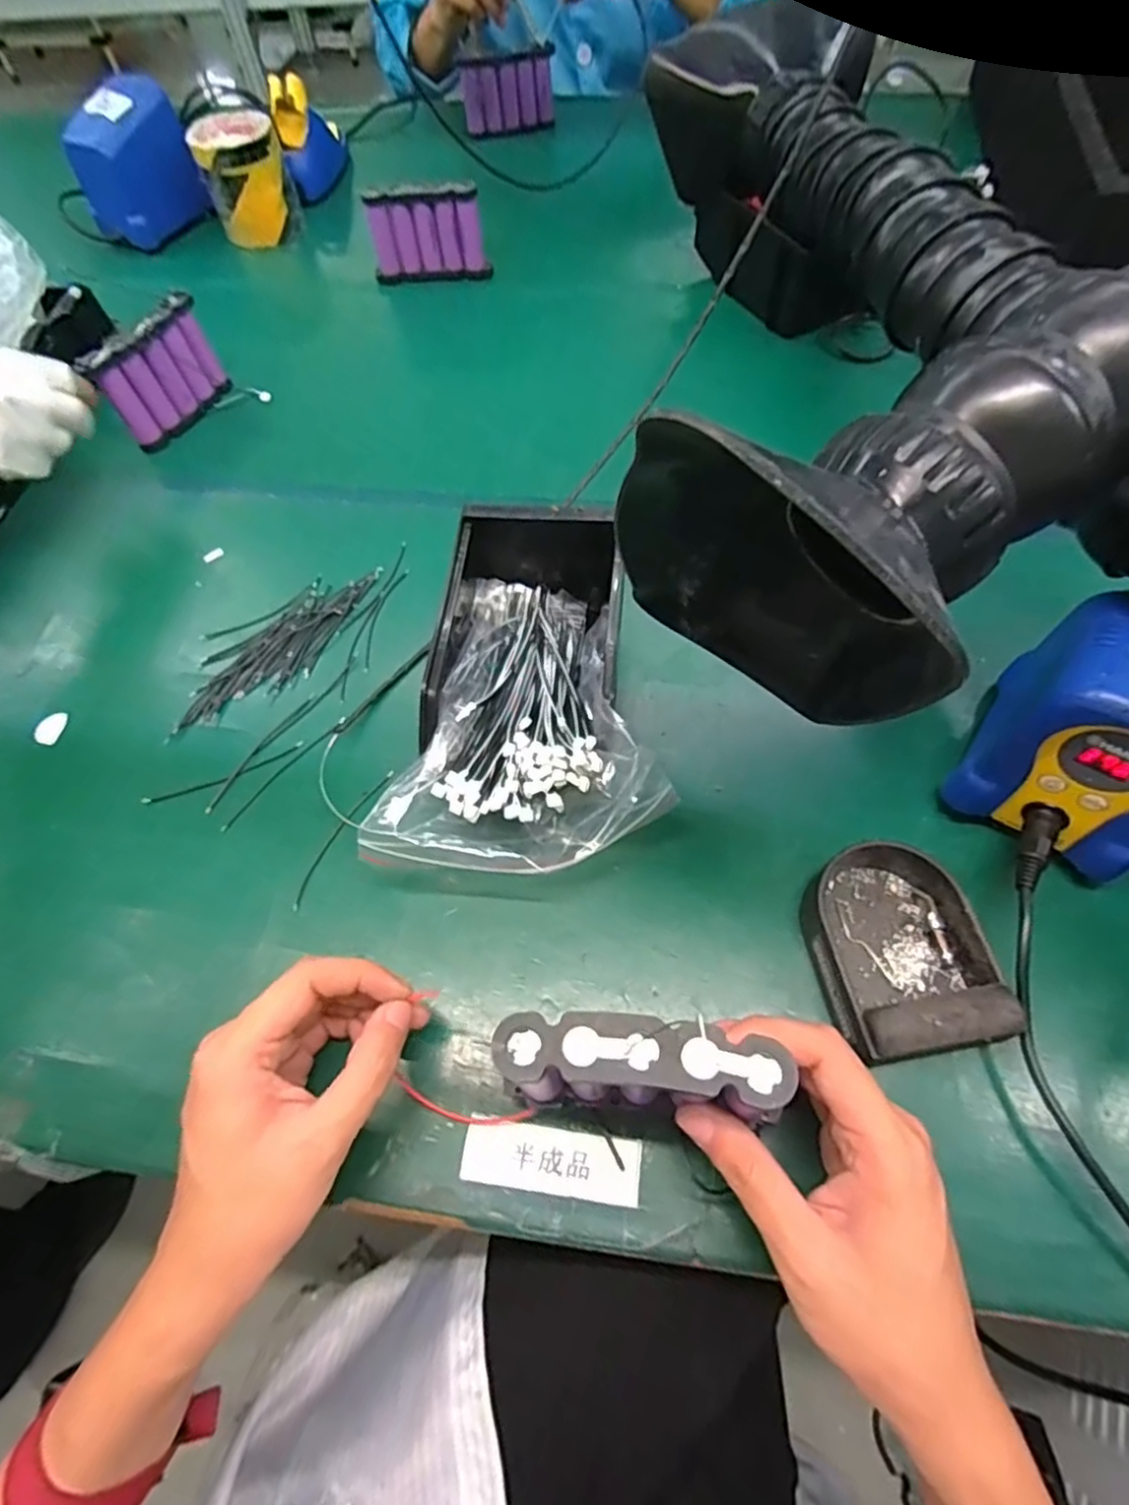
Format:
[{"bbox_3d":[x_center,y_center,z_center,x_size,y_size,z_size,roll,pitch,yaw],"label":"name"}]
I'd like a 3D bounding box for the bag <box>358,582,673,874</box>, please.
[{"bbox_3d":[-0.010,-0.020,0.399,0.142,0.068,0.207,10,61,10],"label":"bag"}]

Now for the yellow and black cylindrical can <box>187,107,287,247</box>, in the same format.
[{"bbox_3d":[-0.355,-0.639,0.757,0.089,0.095,0.094,-23,61,-9],"label":"yellow and black cylindrical can"}]

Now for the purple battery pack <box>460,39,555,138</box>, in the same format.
[{"bbox_3d":[-0.070,-0.820,0.847,0.111,0.063,0.030,-5,60,1],"label":"purple battery pack"}]

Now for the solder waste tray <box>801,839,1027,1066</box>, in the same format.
[{"bbox_3d":[0.165,0.095,0.343,0.076,0.040,0.102,-8,60,-1],"label":"solder waste tray"}]

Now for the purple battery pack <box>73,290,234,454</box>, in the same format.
[{"bbox_3d":[-0.344,-0.324,0.585,0.020,0.078,0.109,27,65,18],"label":"purple battery pack"}]

